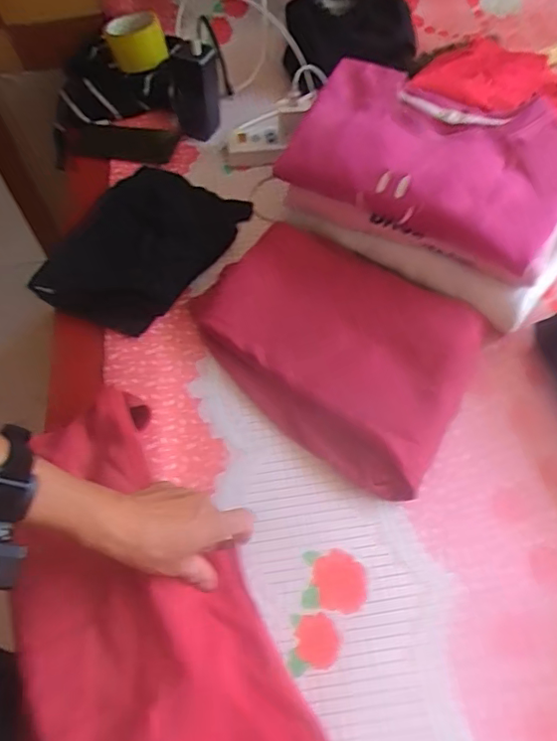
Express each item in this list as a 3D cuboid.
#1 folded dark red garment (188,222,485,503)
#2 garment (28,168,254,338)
[{"bbox_3d":[0.060,-0.033,0.670,0.338,0.050,0.235,33,65,21],"label":"folded dark red garment"},{"bbox_3d":[-0.179,-0.167,0.759,0.177,0.067,0.274,25,62,17],"label":"garment"}]

